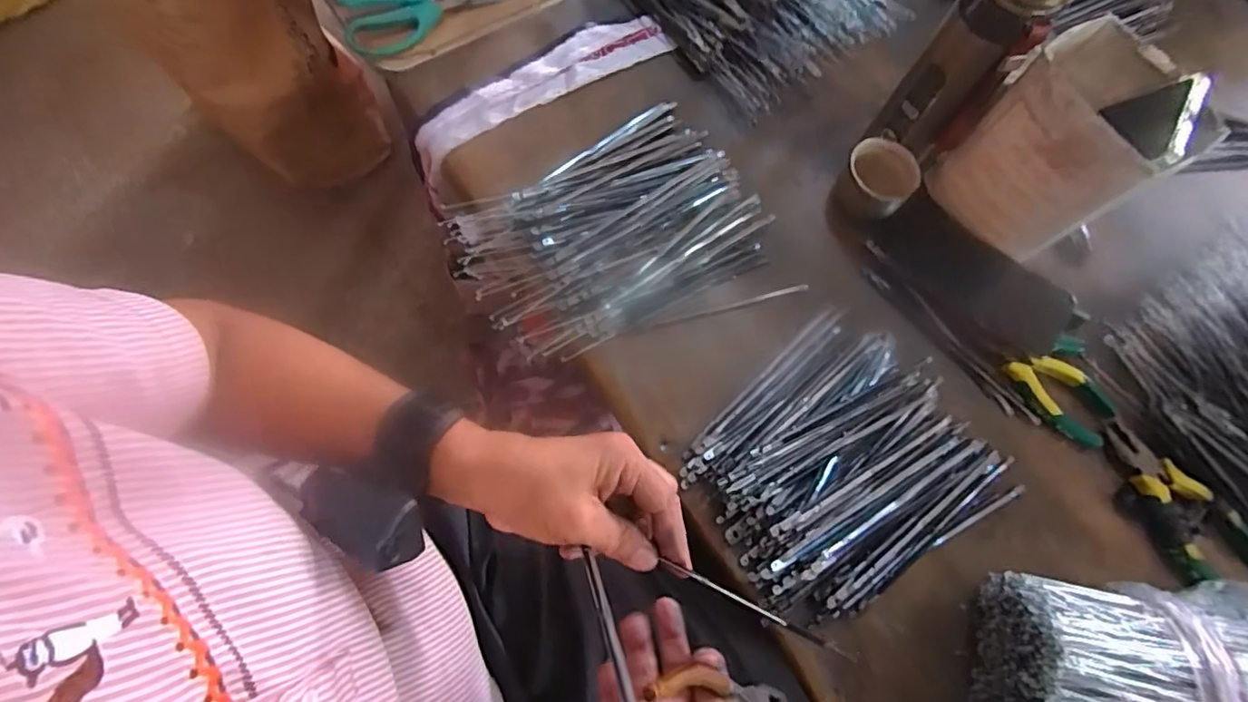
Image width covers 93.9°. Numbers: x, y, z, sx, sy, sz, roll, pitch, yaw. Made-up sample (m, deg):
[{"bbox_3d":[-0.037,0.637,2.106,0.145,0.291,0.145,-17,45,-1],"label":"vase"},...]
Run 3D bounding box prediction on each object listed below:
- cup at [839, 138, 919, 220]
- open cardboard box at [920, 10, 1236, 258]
[{"bbox_3d":[0.231,-0.155,0.540,0.059,0.049,0.056,1,72,-4],"label":"cup"},{"bbox_3d":[0.353,-0.159,0.483,0.099,0.156,0.121,-34,78,-13],"label":"open cardboard box"}]

